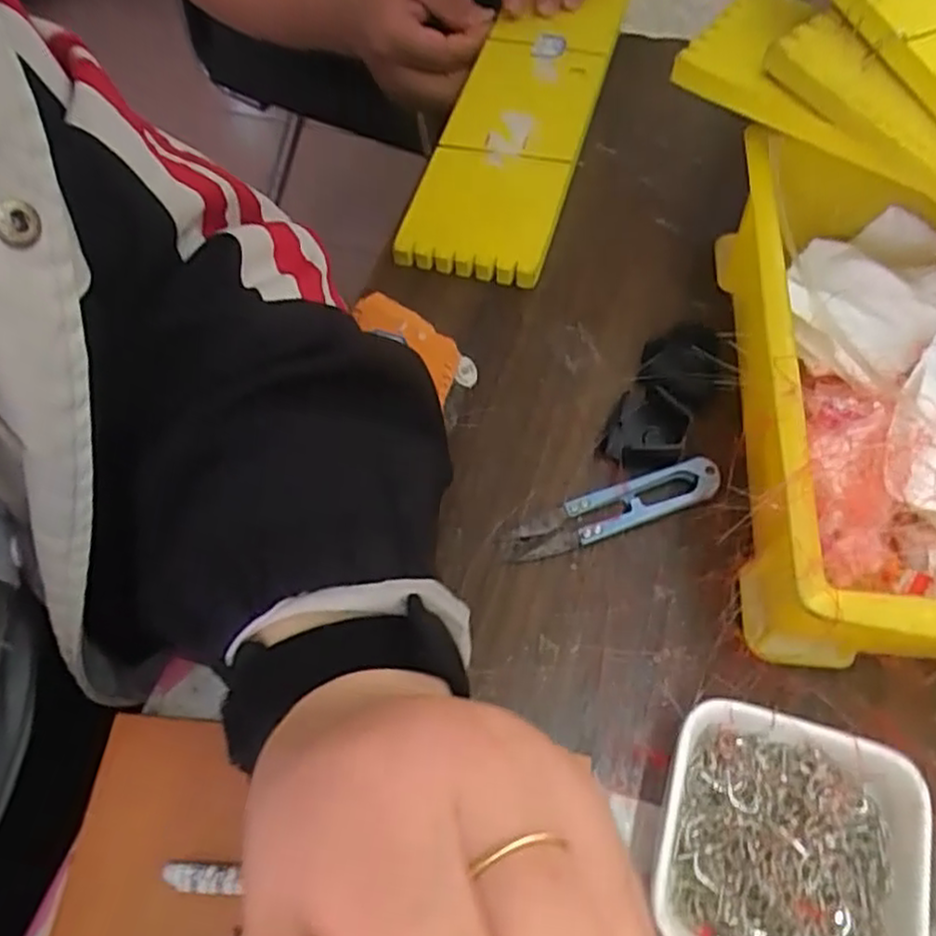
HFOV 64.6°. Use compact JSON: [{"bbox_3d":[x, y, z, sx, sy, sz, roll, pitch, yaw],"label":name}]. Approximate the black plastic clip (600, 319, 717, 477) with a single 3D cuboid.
[{"bbox_3d":[0.092,-0.033,0.348,0.036,0.024,0.074,25,65,16],"label":"black plastic clip"}]

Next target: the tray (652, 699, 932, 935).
[{"bbox_3d":[0.108,0.130,0.252,0.080,0.032,0.081,13,62,10],"label":"tray"}]

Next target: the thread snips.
[{"bbox_3d":[0.065,0.018,0.330,0.099,0.008,0.021,-19,61,-8],"label":"thread snips"}]

